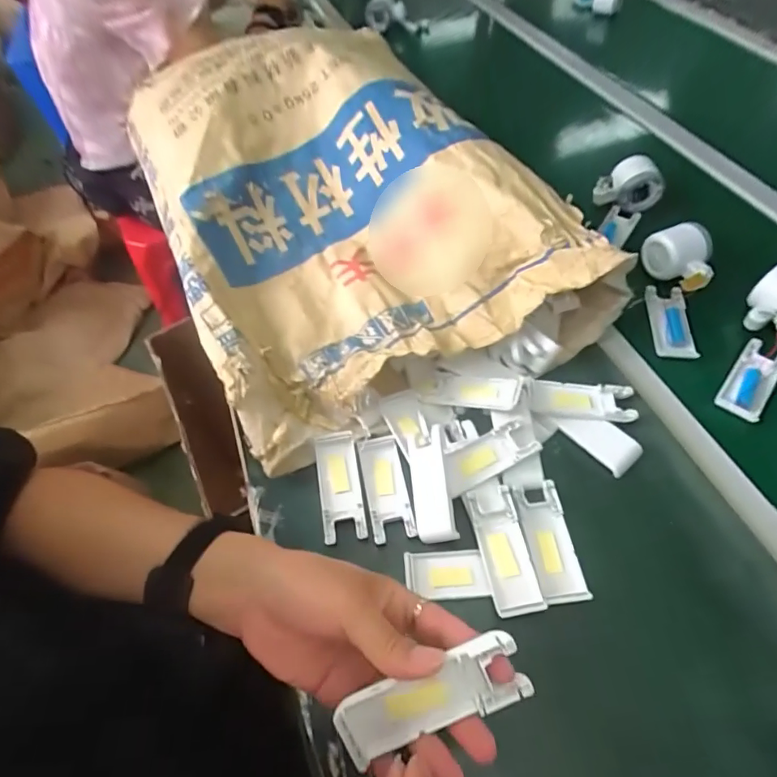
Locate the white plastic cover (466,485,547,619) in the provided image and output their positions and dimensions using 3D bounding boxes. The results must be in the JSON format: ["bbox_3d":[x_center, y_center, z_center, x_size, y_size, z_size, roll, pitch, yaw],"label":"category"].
[{"bbox_3d":[0.098,0.137,0.409,0.039,0.013,0.102,-10,57,-3],"label":"white plastic cover"}]

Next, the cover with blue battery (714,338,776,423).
[{"bbox_3d":[0.377,-0.011,0.498,0.041,0.013,0.100,34,65,22],"label":"cover with blue battery"}]

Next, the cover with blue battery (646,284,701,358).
[{"bbox_3d":[0.322,-0.074,0.550,0.045,0.022,0.096,7,58,8],"label":"cover with blue battery"}]

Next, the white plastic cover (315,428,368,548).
[{"bbox_3d":[-0.047,0.091,0.458,0.040,0.016,0.103,-10,57,-3],"label":"white plastic cover"}]

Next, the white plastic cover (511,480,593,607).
[{"bbox_3d":[0.138,0.132,0.417,0.041,0.015,0.101,-8,57,-2],"label":"white plastic cover"}]

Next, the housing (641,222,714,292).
[{"bbox_3d":[0.344,-0.146,0.561,0.058,0.047,0.091,-11,58,-3],"label":"housing"}]

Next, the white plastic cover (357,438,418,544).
[{"bbox_3d":[-0.003,0.093,0.458,0.039,0.010,0.101,-12,58,-4],"label":"white plastic cover"}]

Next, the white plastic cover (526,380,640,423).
[{"bbox_3d":[0.194,0.013,0.486,0.100,0.015,0.041,6,58,7],"label":"white plastic cover"}]

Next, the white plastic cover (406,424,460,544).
[{"bbox_3d":[0.039,0.089,0.442,0.035,0.011,0.100,-13,71,17],"label":"white plastic cover"}]

